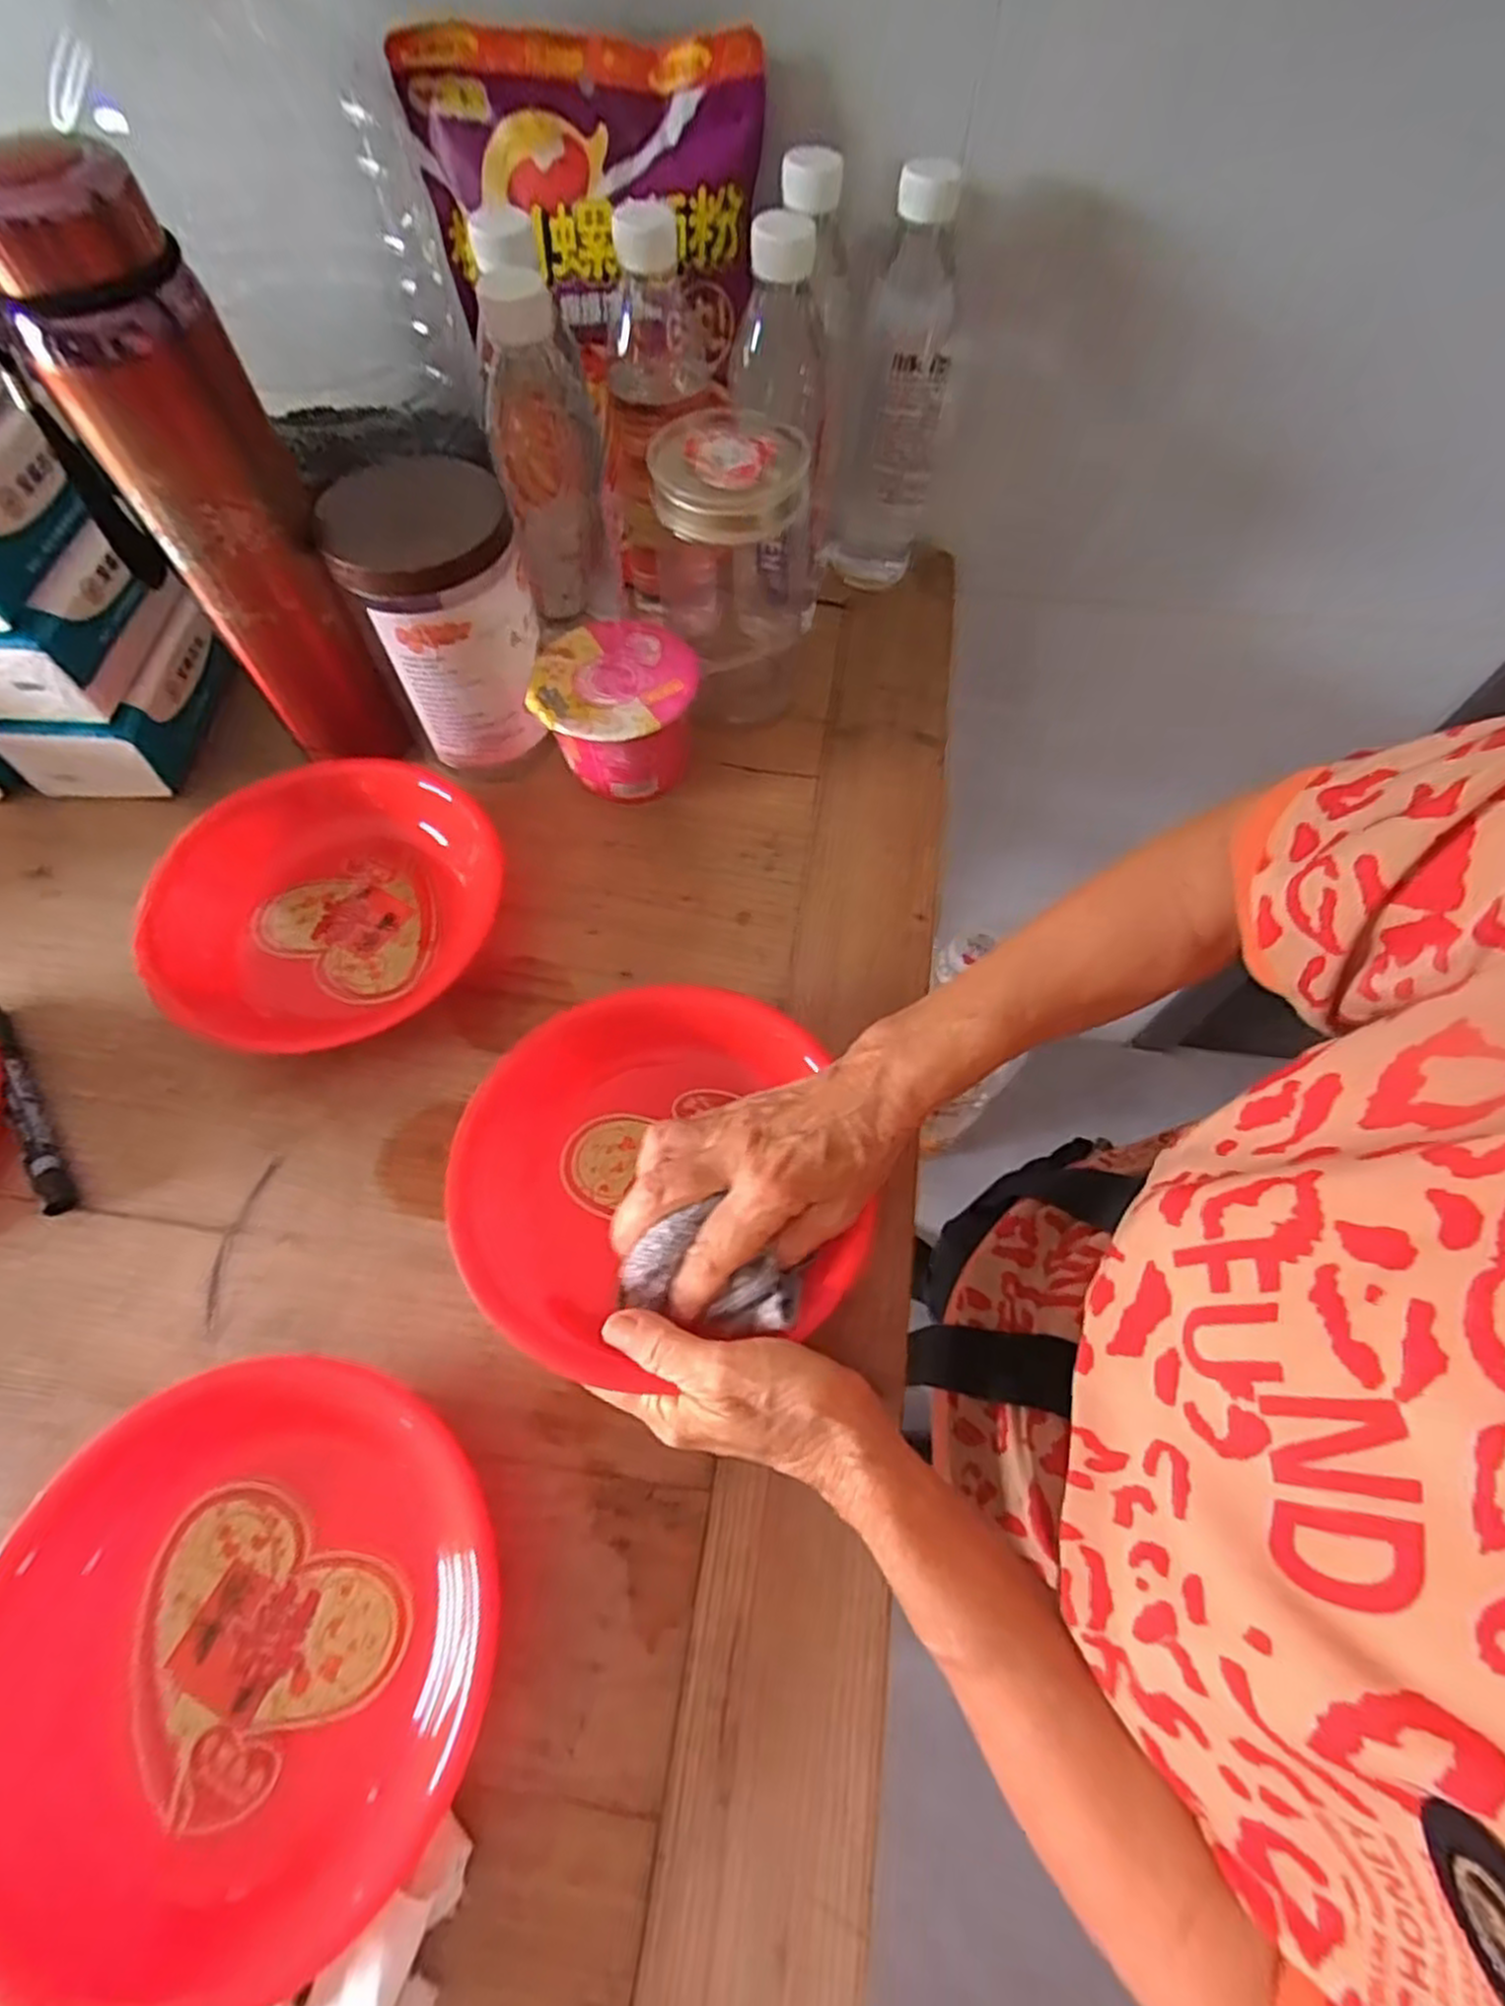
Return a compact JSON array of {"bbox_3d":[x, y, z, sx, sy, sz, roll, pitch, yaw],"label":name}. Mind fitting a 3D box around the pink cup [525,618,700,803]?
[{"bbox_3d":[-0.084,-0.183,0.505,0.095,0.070,0.098,0,64,-1],"label":"pink cup"}]

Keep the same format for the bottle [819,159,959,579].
[{"bbox_3d":[0.092,-0.393,0.520,0.056,0.227,0.064,22,66,9],"label":"bottle"}]

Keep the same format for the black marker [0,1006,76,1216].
[{"bbox_3d":[-0.382,0.051,0.416,0.014,0.018,0.141,-34,69,-16],"label":"black marker"}]

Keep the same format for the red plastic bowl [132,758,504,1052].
[{"bbox_3d":[-0.243,-0.060,0.458,0.193,0.050,0.163,-38,70,-17],"label":"red plastic bowl"}]

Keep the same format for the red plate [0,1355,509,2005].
[{"bbox_3d":[-0.193,0.243,0.305,0.171,0.056,0.183,0,64,-1],"label":"red plate"}]

